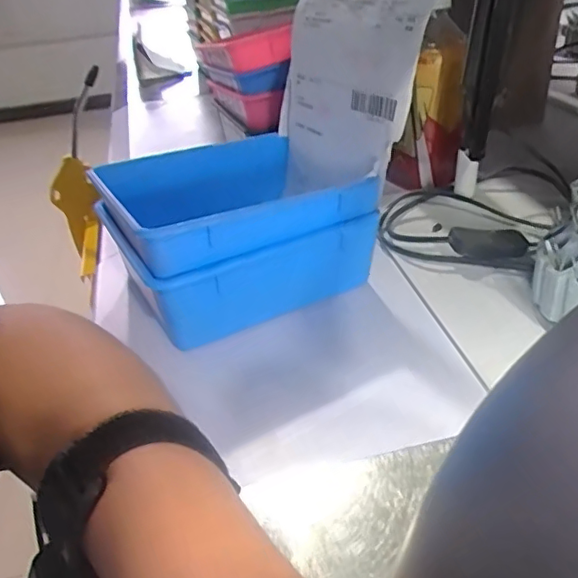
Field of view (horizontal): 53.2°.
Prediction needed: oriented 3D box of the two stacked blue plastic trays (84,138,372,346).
[{"bbox_3d":[-0.047,-0.057,0.456,0.165,0.090,0.194,-17,35,-18],"label":"two stacked blue plastic trays"}]

